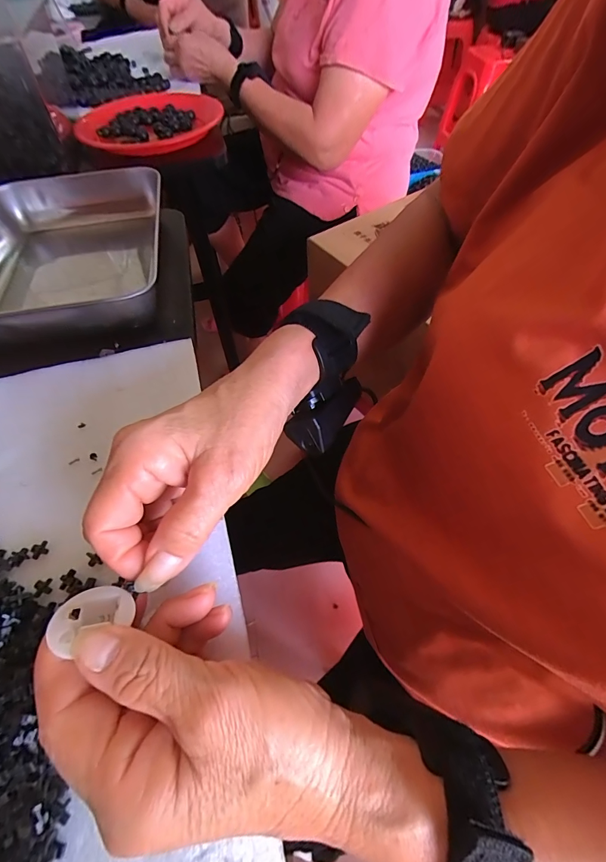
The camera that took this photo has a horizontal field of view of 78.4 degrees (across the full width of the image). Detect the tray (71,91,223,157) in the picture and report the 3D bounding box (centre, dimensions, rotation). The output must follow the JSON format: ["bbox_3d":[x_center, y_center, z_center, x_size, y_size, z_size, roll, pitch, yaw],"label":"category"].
[{"bbox_3d":[-0.243,-0.498,0.601,0.223,0.033,0.223,-1,56,1],"label":"tray"}]

